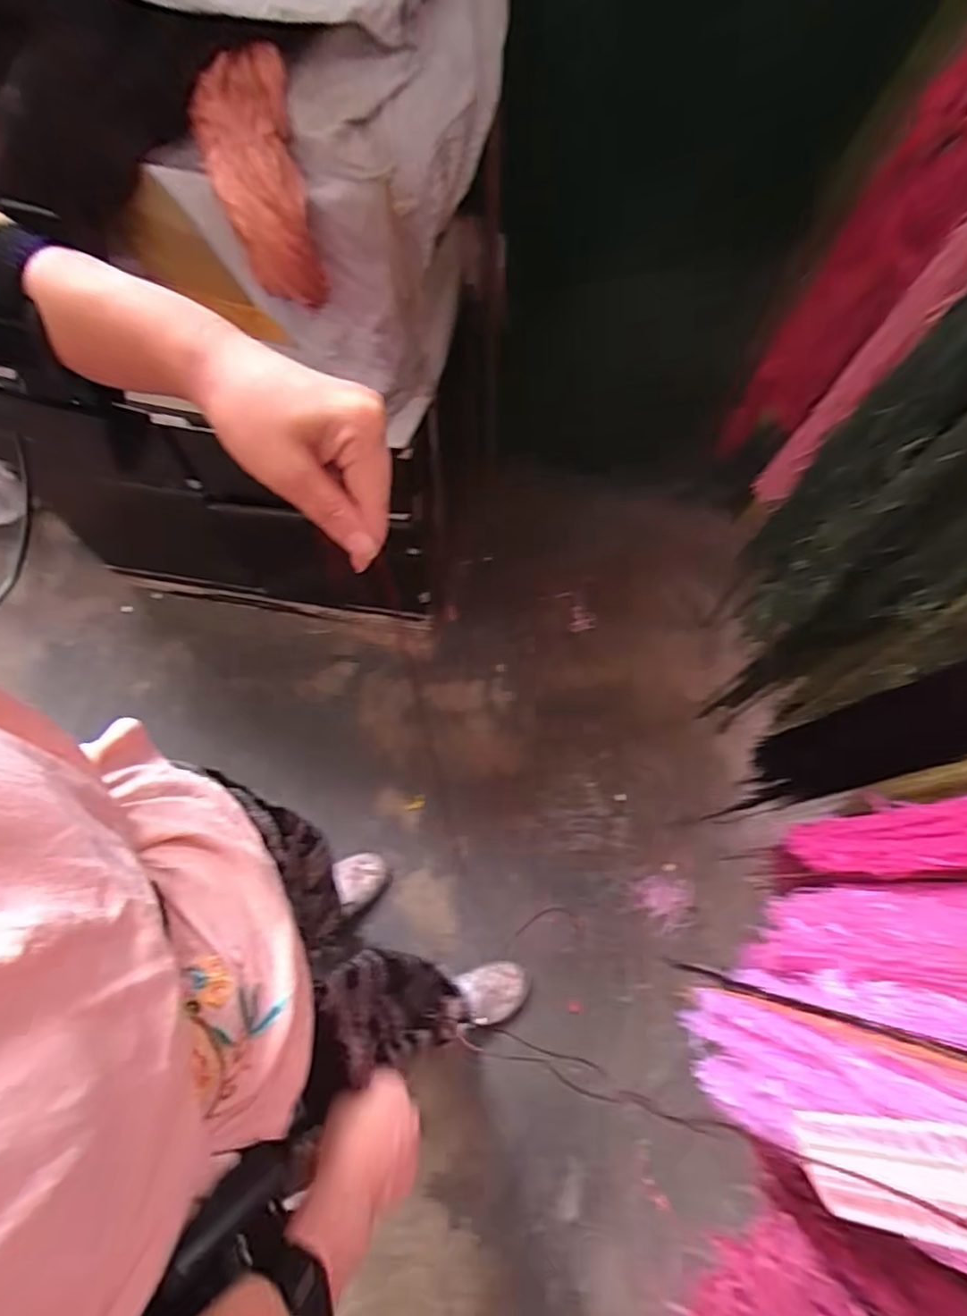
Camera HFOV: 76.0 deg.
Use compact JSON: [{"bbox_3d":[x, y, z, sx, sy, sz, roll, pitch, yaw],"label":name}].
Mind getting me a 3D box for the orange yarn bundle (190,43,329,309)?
[{"bbox_3d":[-0.199,-0.423,0.556,0.089,0.062,0.184,-16,105,-8],"label":"orange yarn bundle"}]

